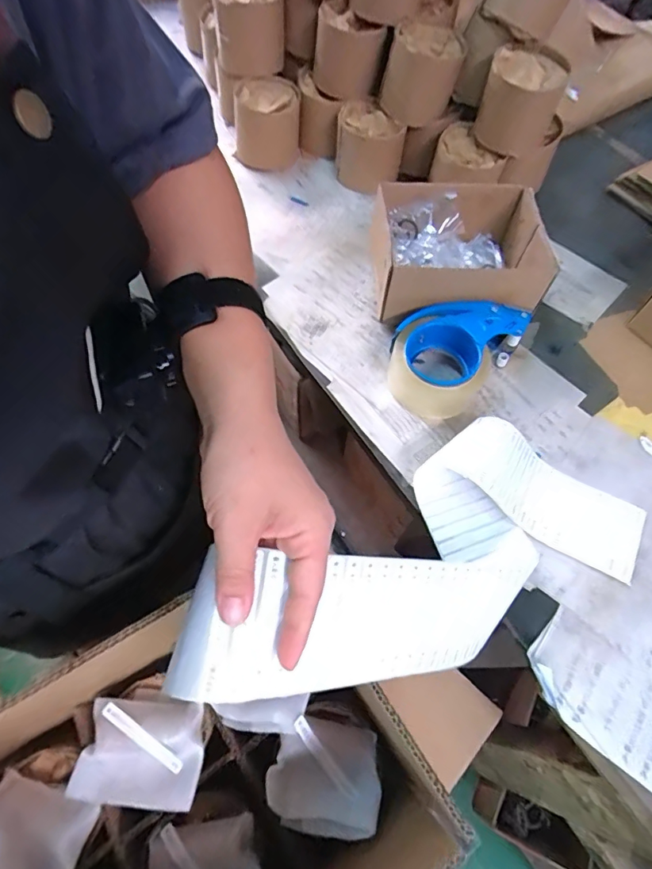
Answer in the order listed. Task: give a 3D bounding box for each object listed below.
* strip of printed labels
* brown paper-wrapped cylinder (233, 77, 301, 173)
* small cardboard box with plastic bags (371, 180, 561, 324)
[{"bbox_3d":[0.096,0.101,0.384,0.424,0.080,0.170,-14,57,-40],"label":"strip of printed labels"},{"bbox_3d":[-0.082,-0.455,0.703,0.082,0.093,0.076,11,59,4],"label":"brown paper-wrapped cylinder"},{"bbox_3d":[0.155,-0.215,0.576,0.184,0.101,0.181,-4,64,-4],"label":"small cardboard box with plastic bags"}]

